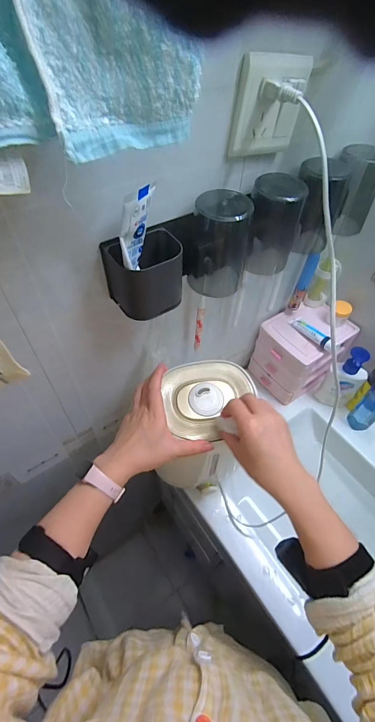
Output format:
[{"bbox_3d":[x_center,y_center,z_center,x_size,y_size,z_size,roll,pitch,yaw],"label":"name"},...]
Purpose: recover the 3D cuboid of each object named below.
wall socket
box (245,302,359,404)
[{"bbox_3d":[0.085,-0.264,0.336,0.084,0.084,0.009,-24,57,-20],"label":"wall socket"},{"bbox_3d":[0.253,-0.022,0.733,0.171,0.149,0.139,-28,59,-23],"label":"box"}]

